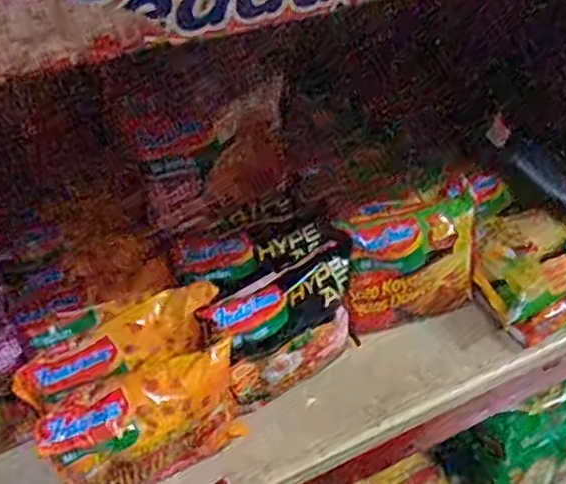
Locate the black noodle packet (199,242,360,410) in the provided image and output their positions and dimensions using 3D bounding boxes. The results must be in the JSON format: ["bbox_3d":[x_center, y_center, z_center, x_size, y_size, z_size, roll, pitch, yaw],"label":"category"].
[{"bbox_3d":[0.005,0.065,0.507,0.125,0.092,0.032,-25,28,-24],"label":"black noodle packet"}]

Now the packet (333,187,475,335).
[{"bbox_3d":[0.106,0.021,0.554,0.116,0.096,0.029,-14,22,-15],"label":"packet"}]

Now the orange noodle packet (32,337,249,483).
[{"bbox_3d":[-0.093,0.122,0.454,0.136,0.081,0.051,-25,49,-24],"label":"orange noodle packet"}]

